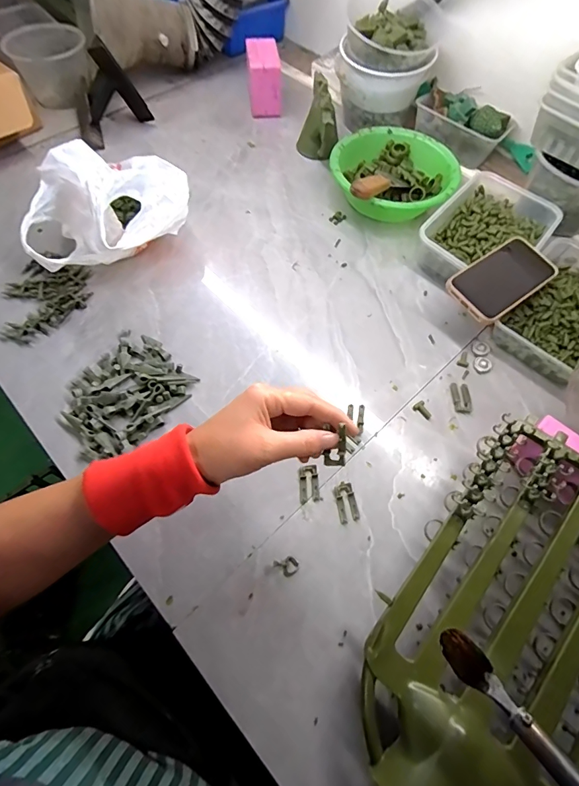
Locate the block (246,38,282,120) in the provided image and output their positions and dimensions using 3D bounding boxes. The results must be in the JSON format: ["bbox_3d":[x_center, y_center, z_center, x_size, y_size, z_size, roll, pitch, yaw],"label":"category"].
[{"bbox_3d":[-0.051,-0.611,0.771,0.061,0.096,0.107,-5,62,-5],"label":"block"}]

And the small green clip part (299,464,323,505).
[{"bbox_3d":[0.021,0.101,0.442,0.023,0.004,0.042,-5,62,-5],"label":"small green clip part"}]

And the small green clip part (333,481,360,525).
[{"bbox_3d":[0.062,0.120,0.434,0.021,0.004,0.043,-9,62,-7],"label":"small green clip part"}]

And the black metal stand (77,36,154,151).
[{"bbox_3d":[-0.316,-0.518,0.695,0.130,0.124,0.102,-19,64,-12],"label":"black metal stand"}]

